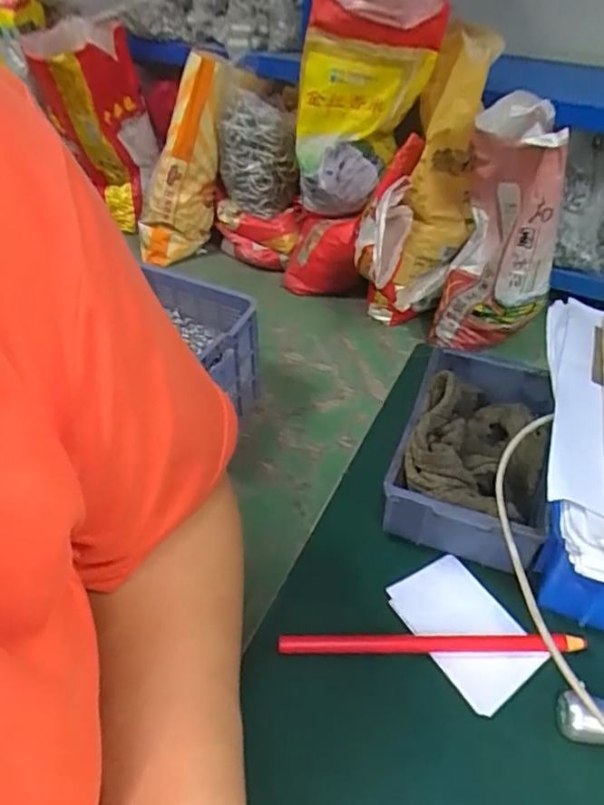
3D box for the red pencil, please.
[{"bbox_3d":[0.071,0.134,0.335,0.166,0.006,0.009,0,43,0],"label":"red pencil"}]

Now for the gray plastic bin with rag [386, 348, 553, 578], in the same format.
[{"bbox_3d":[0.117,0.026,0.398,0.094,0.063,0.155,15,45,15],"label":"gray plastic bin with rag"}]

